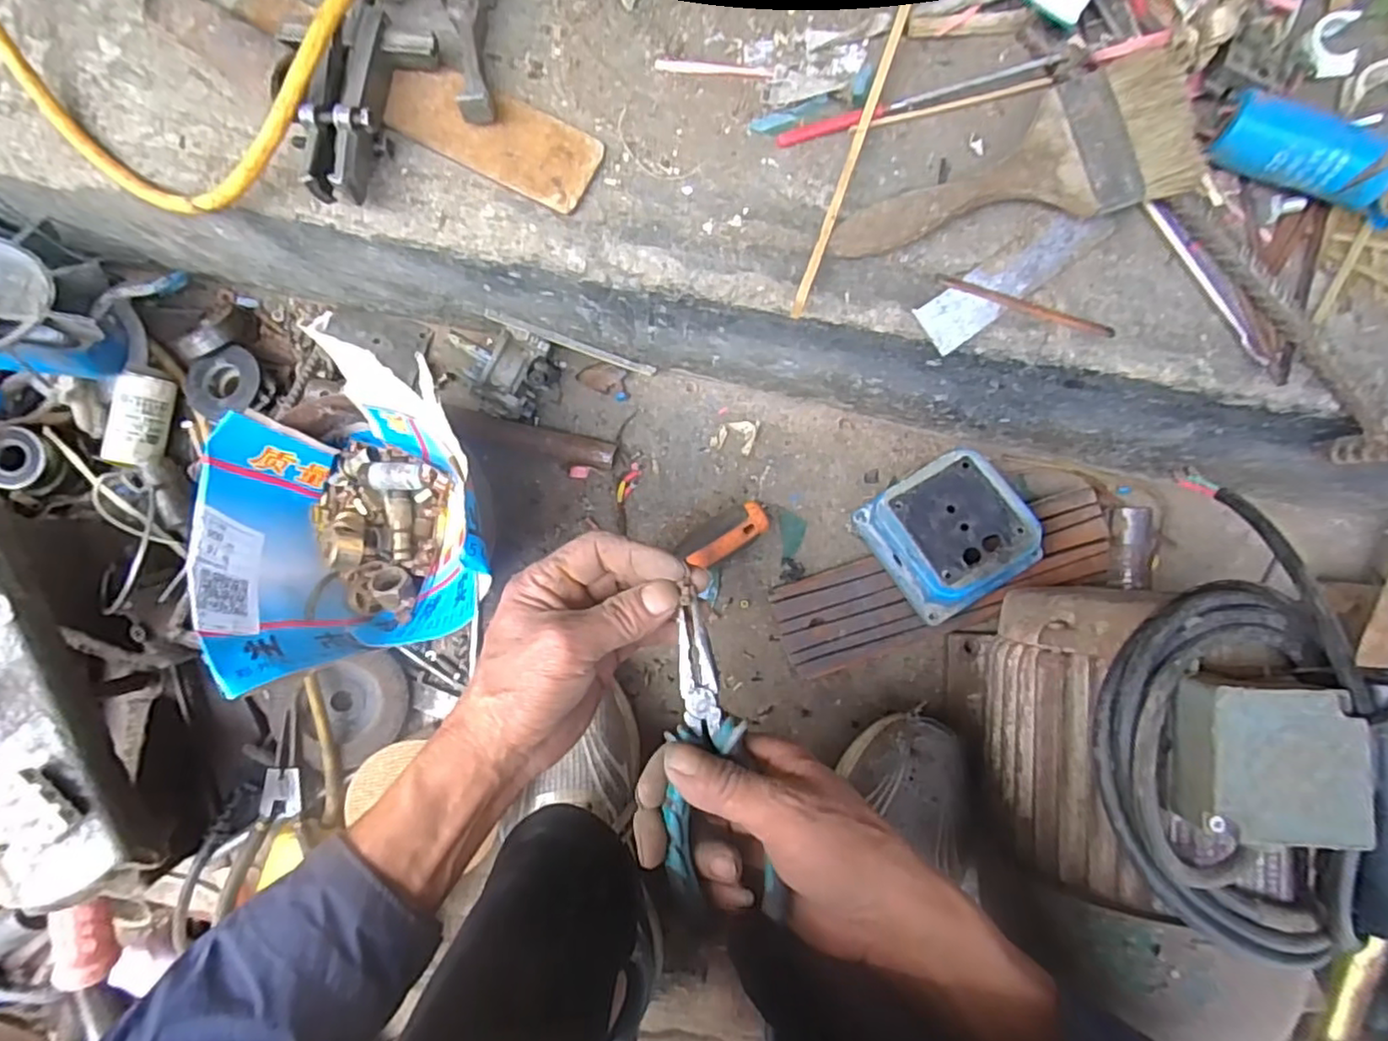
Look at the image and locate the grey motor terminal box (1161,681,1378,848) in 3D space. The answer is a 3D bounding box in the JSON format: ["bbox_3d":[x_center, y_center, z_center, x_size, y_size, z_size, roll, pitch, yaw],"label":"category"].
[{"bbox_3d":[0.279,0.116,0.318,0.073,0.035,0.071,2,87,0],"label":"grey motor terminal box"}]

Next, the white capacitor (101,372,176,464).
[{"bbox_3d":[-0.416,-0.076,0.490,0.031,0.028,0.068,9,87,0],"label":"white capacitor"}]

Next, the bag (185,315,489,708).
[{"bbox_3d":[-0.242,0.007,0.452,0.163,0.102,0.172,-17,87,-1],"label":"bag"}]

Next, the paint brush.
[{"bbox_3d":[0.161,-0.183,0.341,0.184,0.031,0.068,-14,87,-1],"label":"paint brush"}]

